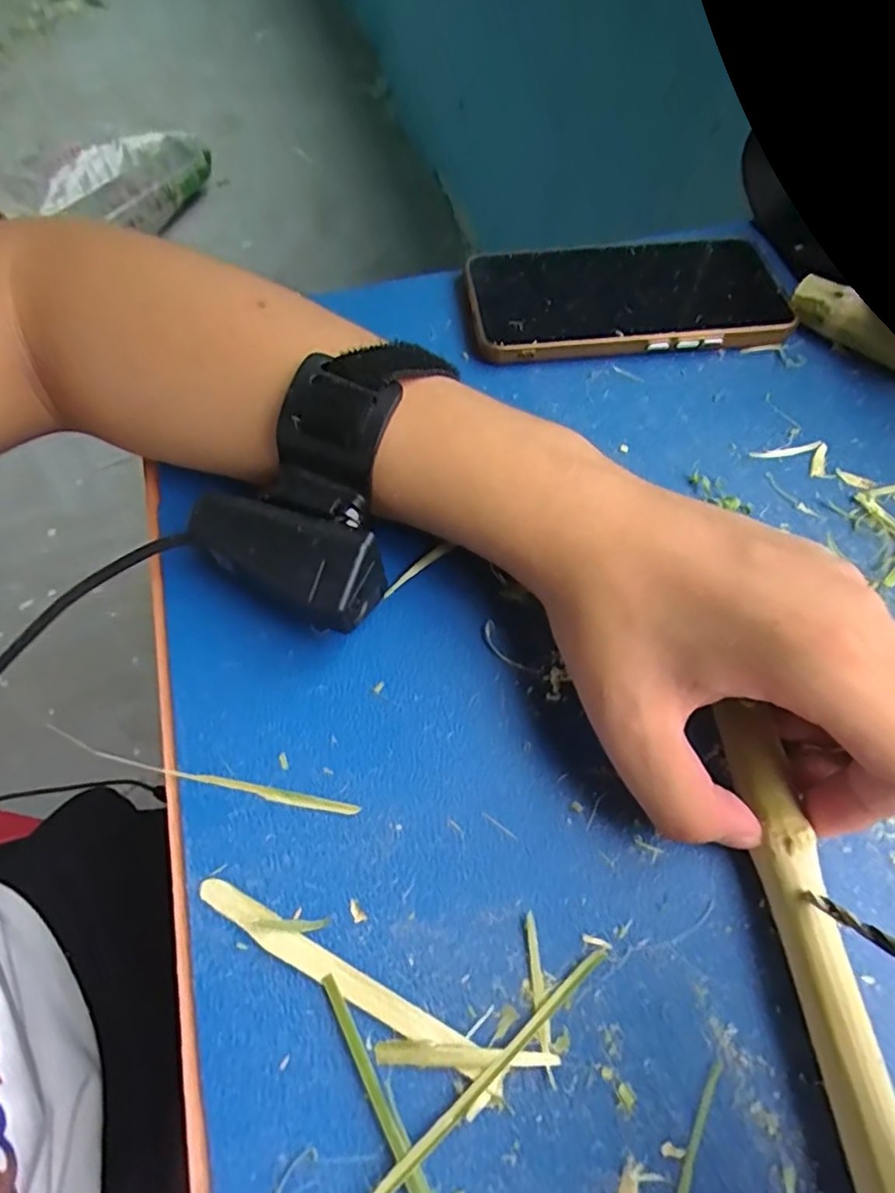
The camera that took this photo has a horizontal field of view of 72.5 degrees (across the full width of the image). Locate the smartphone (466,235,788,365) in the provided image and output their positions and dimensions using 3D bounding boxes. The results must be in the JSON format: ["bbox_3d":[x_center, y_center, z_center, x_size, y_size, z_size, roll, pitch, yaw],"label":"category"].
[{"bbox_3d":[0.091,-0.156,0.320,0.158,0.014,0.076,-6,62,-4],"label":"smartphone"}]

